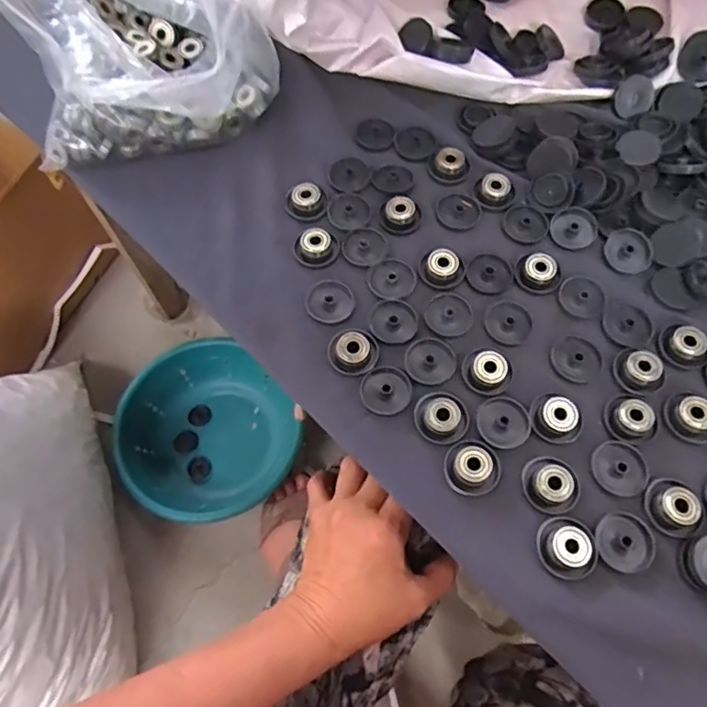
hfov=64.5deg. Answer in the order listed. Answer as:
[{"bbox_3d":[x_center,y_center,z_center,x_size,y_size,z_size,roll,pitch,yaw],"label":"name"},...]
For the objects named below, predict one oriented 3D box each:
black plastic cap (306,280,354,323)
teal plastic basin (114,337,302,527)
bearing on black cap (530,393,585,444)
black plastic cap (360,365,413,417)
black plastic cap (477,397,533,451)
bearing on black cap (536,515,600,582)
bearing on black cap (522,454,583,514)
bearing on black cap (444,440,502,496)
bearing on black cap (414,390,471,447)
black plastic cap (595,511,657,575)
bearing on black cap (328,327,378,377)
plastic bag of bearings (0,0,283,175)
[{"bbox_3d":[-0.017,-0.038,0.403,0.034,0.004,0.034,0,68,1],"label":"black plastic cap"},{"bbox_3d":[-0.213,0.122,0.846,0.248,0.103,0.257,0,65,0],"label":"teal plastic basin"},{"bbox_3d":[0.130,0.041,0.355,0.032,0.010,0.027,29,71,12],"label":"bearing on black cap"},{"bbox_3d":[0.022,0.024,0.367,0.033,0.004,0.033,0,68,1],"label":"black plastic cap"},{"bbox_3d":[0.096,0.044,0.359,0.034,0.004,0.033,0,68,1],"label":"black plastic cap"},{"bbox_3d":[0.125,0.112,0.324,0.034,0.012,0.033,0,68,1],"label":"bearing on black cap"},{"bbox_3d":[0.121,0.078,0.339,0.033,0.011,0.034,0,68,1],"label":"bearing on black cap"},{"bbox_3d":[0.074,0.070,0.344,0.034,0.011,0.033,0,68,1],"label":"bearing on black cap"},{"bbox_3d":[0.056,0.040,0.357,0.035,0.010,0.032,0,68,1],"label":"bearing on black cap"},{"bbox_3d":[0.160,0.111,0.329,0.034,0.006,0.034,0,68,1],"label":"black plastic cap"},{"bbox_3d":[0.000,-0.002,0.377,0.033,0.011,0.032,0,68,1],"label":"bearing on black cap"},{"bbox_3d":[-0.179,-0.258,0.402,0.180,0.189,0.223,-34,71,-12],"label":"plastic bag of bearings"}]

